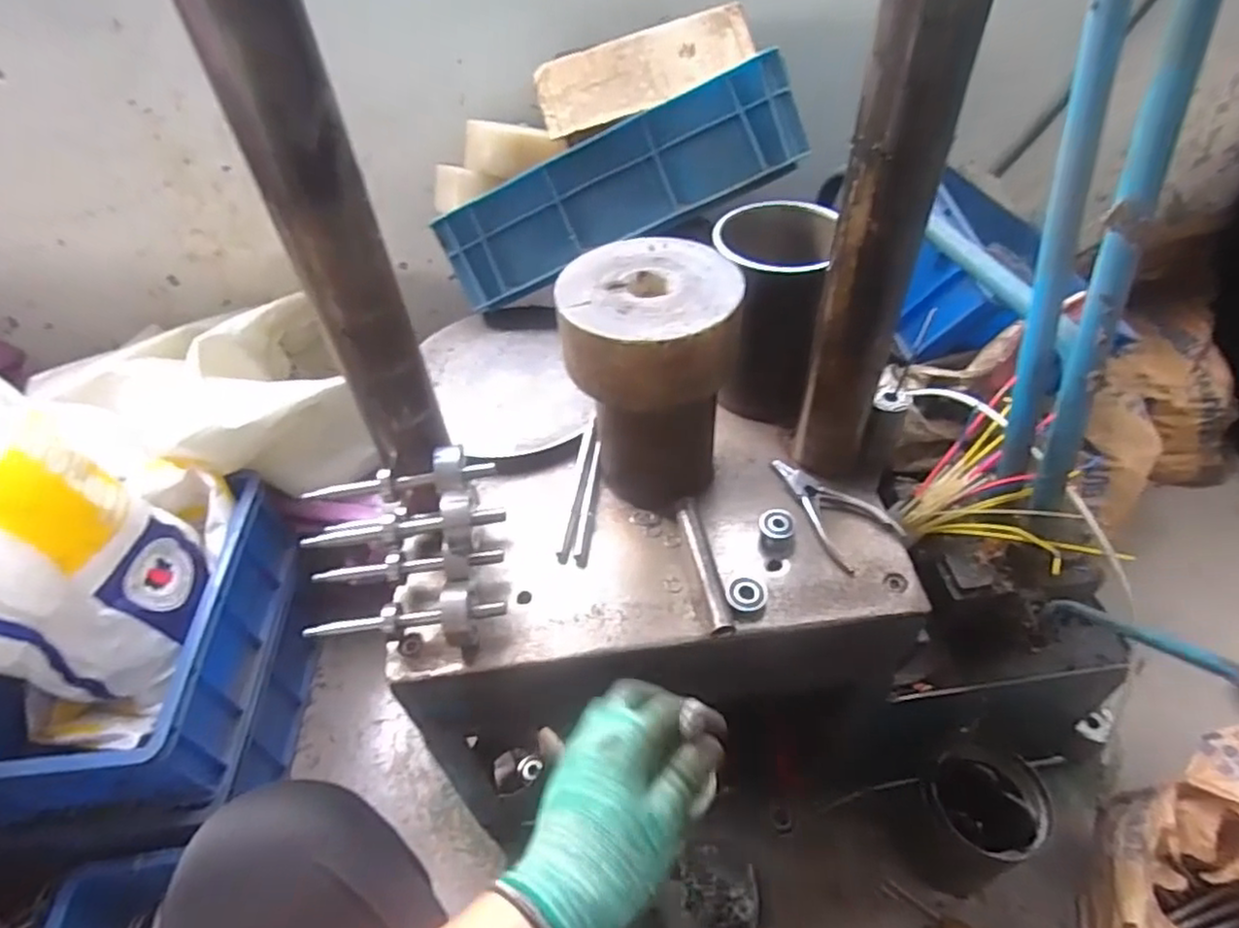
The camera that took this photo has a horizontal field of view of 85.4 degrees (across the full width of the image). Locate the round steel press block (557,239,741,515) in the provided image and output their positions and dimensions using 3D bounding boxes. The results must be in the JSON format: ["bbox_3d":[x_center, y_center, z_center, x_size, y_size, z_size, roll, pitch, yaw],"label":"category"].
[{"bbox_3d":[0.029,-0.064,0.605,0.137,0.221,0.141,-2,47,2],"label":"round steel press block"}]

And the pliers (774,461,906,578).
[{"bbox_3d":[0.194,0.042,0.641,0.070,0.014,0.131,-30,52,-22],"label":"pliers"}]

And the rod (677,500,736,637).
[{"bbox_3d":[0.075,0.089,0.593,0.020,0.019,0.135,-9,47,-4],"label":"rod"}]

